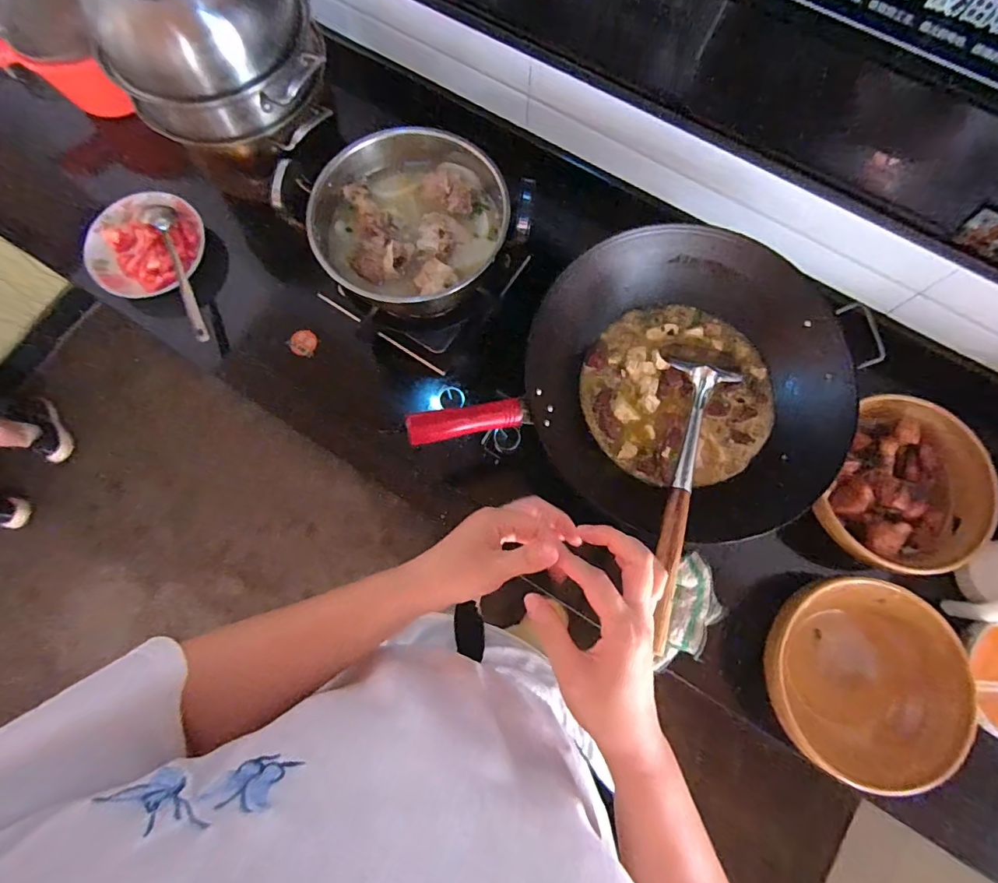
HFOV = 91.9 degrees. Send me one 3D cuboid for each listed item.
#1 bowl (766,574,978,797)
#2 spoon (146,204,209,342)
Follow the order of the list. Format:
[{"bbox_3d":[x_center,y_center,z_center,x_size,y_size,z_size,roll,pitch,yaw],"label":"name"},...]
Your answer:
[{"bbox_3d":[0.431,0.285,0.591,0.217,0.090,0.217,0,77,0],"label":"bowl"},{"bbox_3d":[-0.471,-0.252,0.725,0.036,0.032,0.234,-25,78,-6],"label":"spoon"}]

